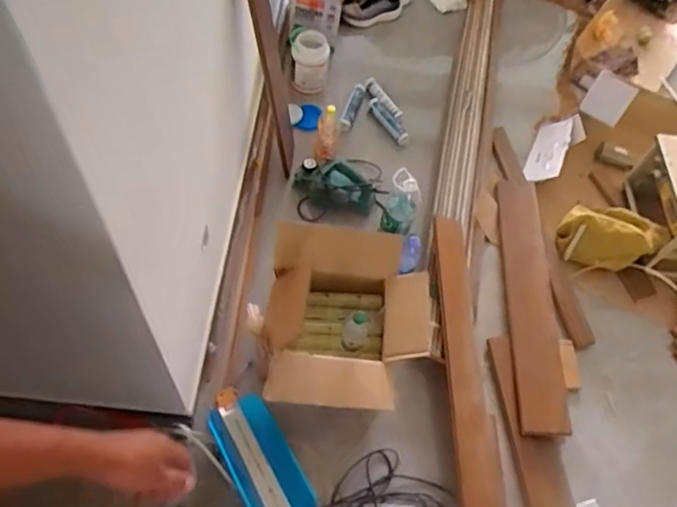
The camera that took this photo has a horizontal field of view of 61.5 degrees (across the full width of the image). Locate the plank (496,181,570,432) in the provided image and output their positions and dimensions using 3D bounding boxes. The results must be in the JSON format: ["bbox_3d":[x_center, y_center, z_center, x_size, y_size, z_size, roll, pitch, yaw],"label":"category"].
[{"bbox_3d":[0.620,0.134,1.833,0.155,0.042,0.891,5,59,-3],"label":"plank"}]

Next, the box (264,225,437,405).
[{"bbox_3d":[0.015,0.204,1.613,0.410,0.243,0.495,6,59,-2],"label":"box"}]

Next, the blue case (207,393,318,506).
[{"bbox_3d":[-0.203,0.555,1.500,0.163,0.058,0.356,-28,66,-16],"label":"blue case"}]

